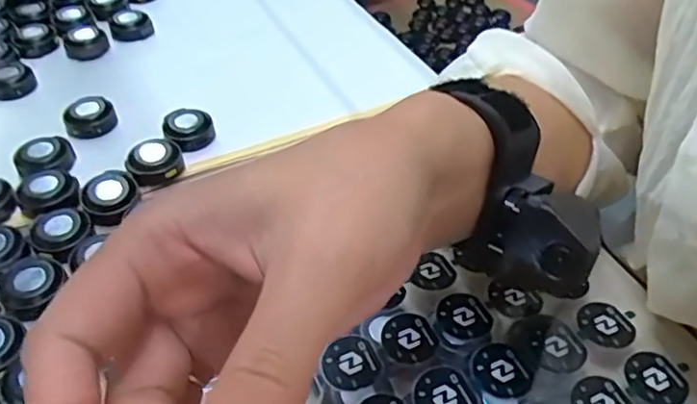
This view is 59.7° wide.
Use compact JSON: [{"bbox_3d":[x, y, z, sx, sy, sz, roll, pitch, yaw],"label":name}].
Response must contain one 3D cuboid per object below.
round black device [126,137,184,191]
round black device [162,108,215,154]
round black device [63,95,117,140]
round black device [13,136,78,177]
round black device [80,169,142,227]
[{"bbox_3d":[-0.108,-0.023,0.340,0.029,0.013,0.026,-19,50,-17],"label":"round black device"},{"bbox_3d":[-0.095,-0.043,0.360,0.028,0.013,0.028,0,47,0],"label":"round black device"},{"bbox_3d":[-0.158,-0.052,0.370,0.029,0.012,0.030,0,47,0],"label":"round black device"},{"bbox_3d":[-0.171,-0.024,0.340,0.029,0.012,0.029,-17,49,-15],"label":"round black device"},{"bbox_3d":[-0.126,-0.004,0.321,0.029,0.012,0.027,0,47,0],"label":"round black device"}]

